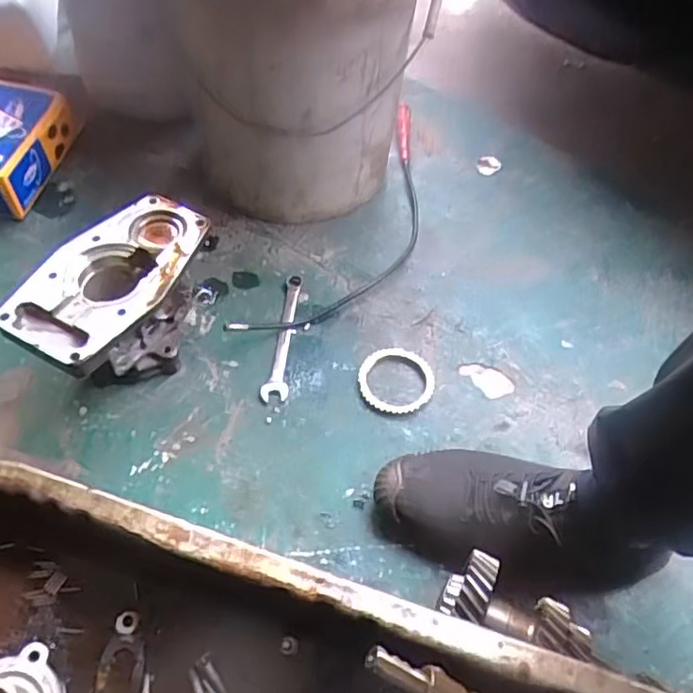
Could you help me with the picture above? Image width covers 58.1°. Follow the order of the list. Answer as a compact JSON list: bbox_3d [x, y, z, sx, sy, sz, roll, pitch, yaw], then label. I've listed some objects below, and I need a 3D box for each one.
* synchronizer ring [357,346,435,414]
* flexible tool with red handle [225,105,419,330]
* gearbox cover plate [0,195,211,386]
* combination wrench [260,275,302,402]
[{"bbox_3d":[0.054,0.034,0.662,0.079,0.010,0.081,2,53,-3],"label":"synchronizer ring"},{"bbox_3d":[0.025,-0.145,0.788,0.122,0.023,0.453,32,61,2],"label":"flexible tool with red handle"},{"bbox_3d":[-0.220,-0.037,0.623,0.108,0.129,0.191,24,55,13],"label":"gearbox cover plate"},{"bbox_3d":[-0.068,-0.013,0.690,0.026,0.013,0.167,6,53,0],"label":"combination wrench"}]

